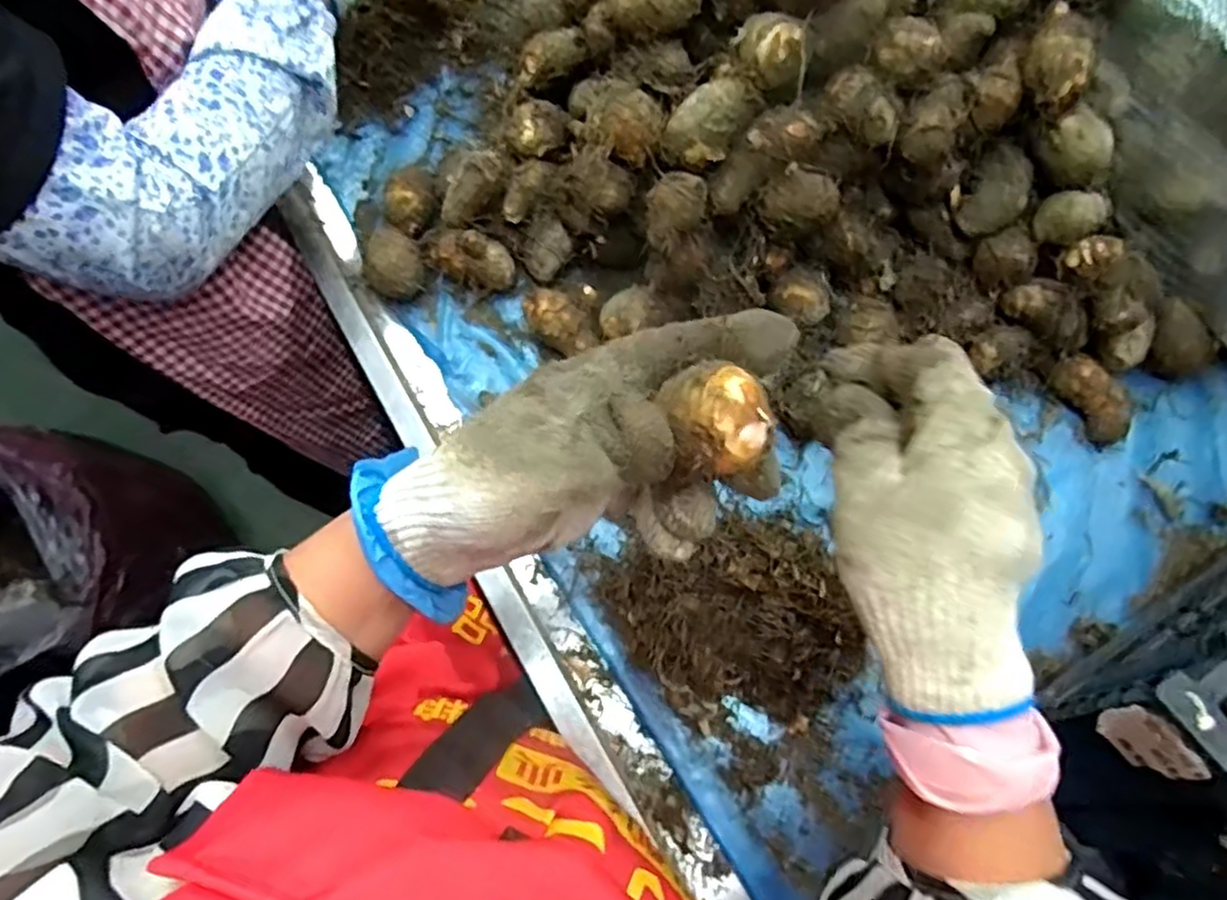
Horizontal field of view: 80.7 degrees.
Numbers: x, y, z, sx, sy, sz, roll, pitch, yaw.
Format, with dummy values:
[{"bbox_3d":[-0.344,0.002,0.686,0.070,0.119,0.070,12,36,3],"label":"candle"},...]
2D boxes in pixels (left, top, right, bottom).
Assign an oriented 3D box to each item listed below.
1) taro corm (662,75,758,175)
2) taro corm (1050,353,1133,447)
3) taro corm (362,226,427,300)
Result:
[{"bbox_3d":[0.060,-0.208,0.460,0.040,0.034,0.054,32,76,11],"label":"taro corm"},{"bbox_3d":[0.340,-0.037,0.514,0.028,0.025,0.069,-35,90,-9],"label":"taro corm"},{"bbox_3d":[-0.169,-0.142,0.558,0.045,0.036,0.045,0,72,1],"label":"taro corm"}]

